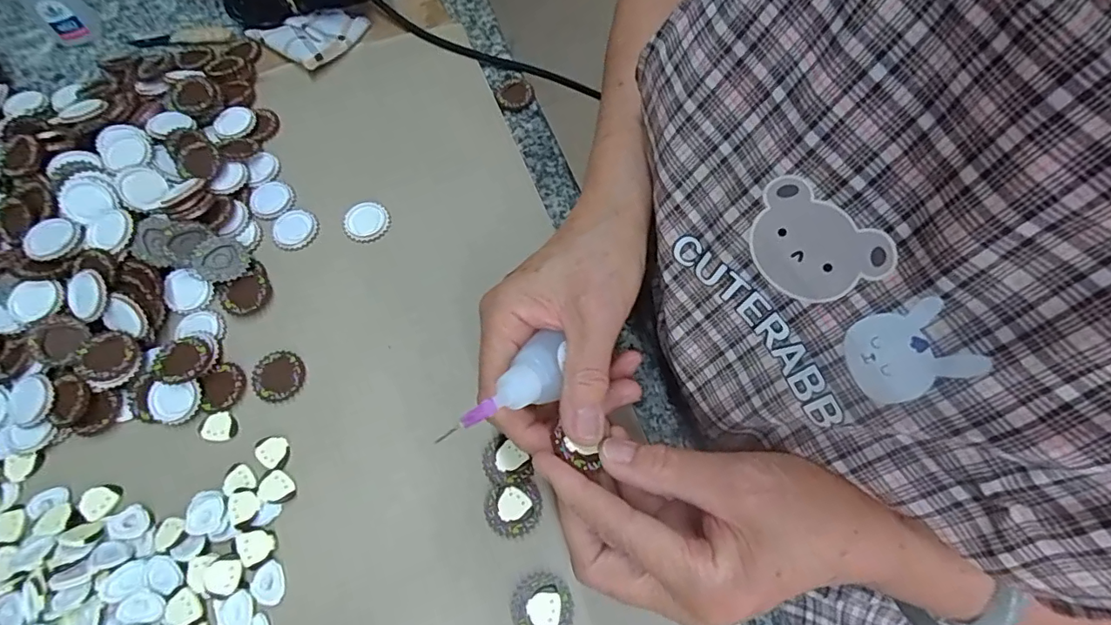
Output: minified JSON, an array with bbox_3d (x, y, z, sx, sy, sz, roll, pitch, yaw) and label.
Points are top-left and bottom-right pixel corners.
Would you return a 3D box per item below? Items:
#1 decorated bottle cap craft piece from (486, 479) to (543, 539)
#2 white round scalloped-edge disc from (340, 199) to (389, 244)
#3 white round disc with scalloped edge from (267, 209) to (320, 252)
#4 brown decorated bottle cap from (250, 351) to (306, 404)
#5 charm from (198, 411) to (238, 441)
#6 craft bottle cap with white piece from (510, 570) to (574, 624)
[{"bbox_3d":[-0.021,0.100,0.263,0.028,0.004,0.026,0,67,-1],"label":"decorated bottle cap craft piece"},{"bbox_3d":[-0.122,-0.058,0.334,0.029,0.005,0.029,0,67,-1],"label":"white round scalloped-edge disc"},{"bbox_3d":[-0.168,-0.055,0.331,0.030,0.004,0.029,0,67,-1],"label":"white round disc with scalloped edge"},{"bbox_3d":[-0.158,0.036,0.295,0.029,0.004,0.029,0,67,-1],"label":"brown decorated bottle cap"},{"bbox_3d":[-0.187,0.063,0.286,0.021,0.004,0.016,-15,68,-7],"label":"charm"},{"bbox_3d":[-0.006,0.141,0.247,0.029,0.004,0.030,0,67,-1],"label":"craft bottle cap with white piece"}]

